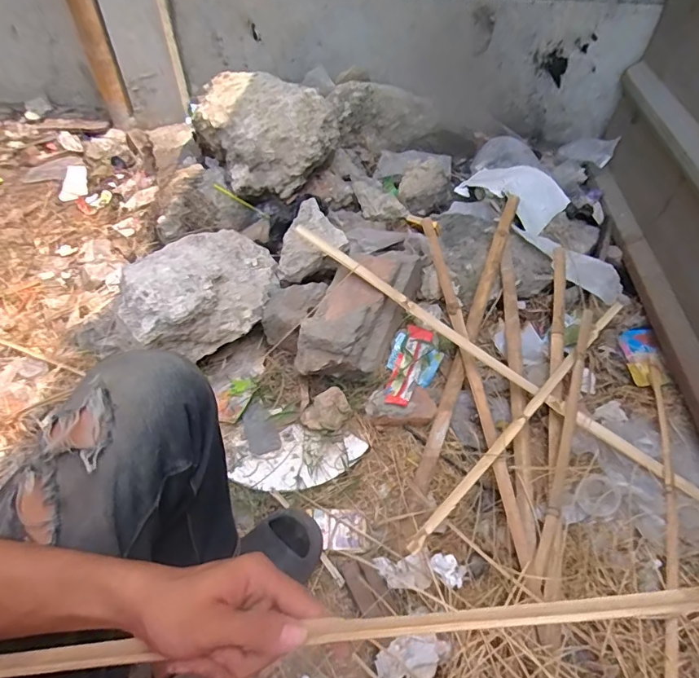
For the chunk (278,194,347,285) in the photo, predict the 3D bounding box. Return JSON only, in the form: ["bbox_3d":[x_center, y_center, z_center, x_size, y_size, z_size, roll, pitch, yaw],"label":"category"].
[{"bbox_3d":[-0.112,-0.225,1.072,0.166,0.081,0.160,-29,57,-22],"label":"chunk"}]

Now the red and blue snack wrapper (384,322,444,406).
[{"bbox_3d":[0.121,0.060,0.975,0.109,0.030,0.206,26,56,19],"label":"red and blue snack wrapper"}]

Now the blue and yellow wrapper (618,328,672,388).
[{"bbox_3d":[0.649,0.038,1.018,0.076,0.012,0.154,2,51,1],"label":"blue and yellow wrapper"}]

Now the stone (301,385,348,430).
[{"bbox_3d":[-0.049,0.145,0.913,0.094,0.036,0.071,-18,54,-14],"label":"stone"}]

